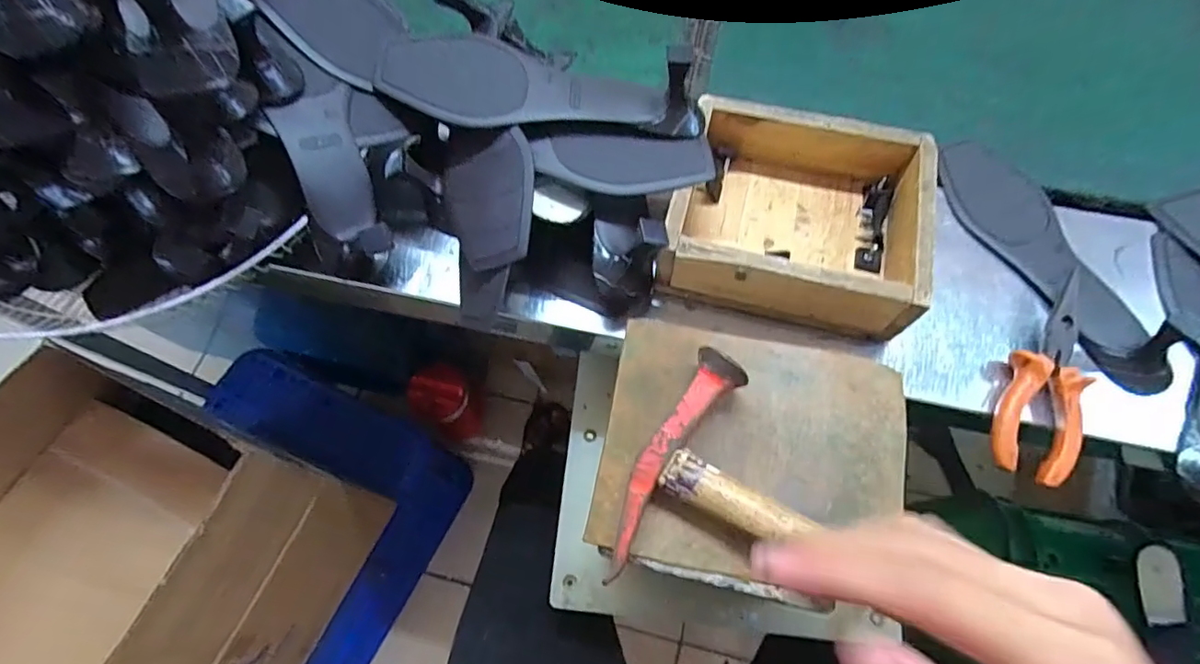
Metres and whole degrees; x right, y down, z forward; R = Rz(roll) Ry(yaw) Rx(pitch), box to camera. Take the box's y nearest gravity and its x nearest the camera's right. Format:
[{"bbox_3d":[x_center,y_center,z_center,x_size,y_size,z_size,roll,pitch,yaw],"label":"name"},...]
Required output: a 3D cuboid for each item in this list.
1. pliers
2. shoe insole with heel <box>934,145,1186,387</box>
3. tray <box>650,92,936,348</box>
[{"bbox_3d":[0.315,0.029,0.385,0.047,0.027,0.150,20,68,10],"label":"pliers"},{"bbox_3d":[0.354,-0.068,0.427,0.080,0.039,0.235,-20,66,-7],"label":"shoe insole with heel"},{"bbox_3d":[0.148,-0.089,0.416,0.172,0.057,0.149,15,67,8],"label":"tray"}]

